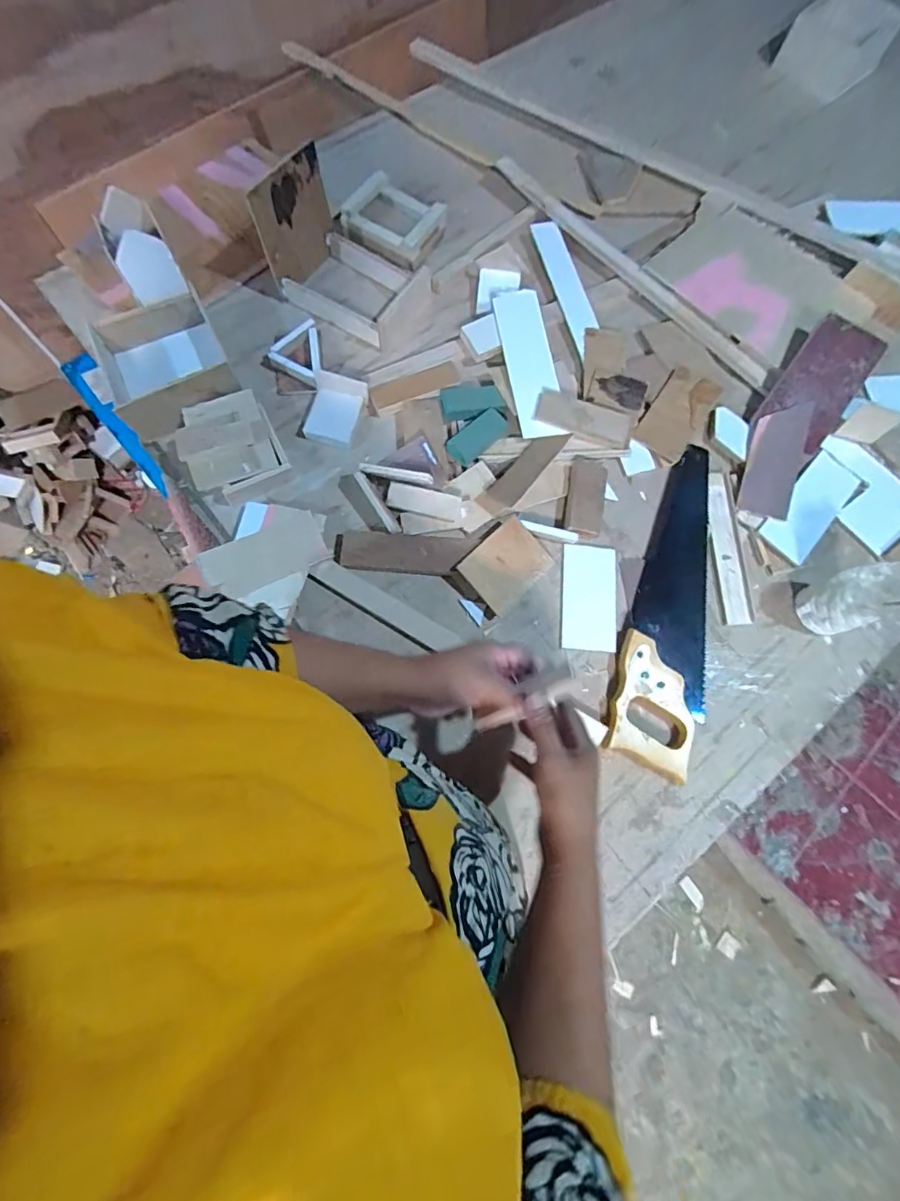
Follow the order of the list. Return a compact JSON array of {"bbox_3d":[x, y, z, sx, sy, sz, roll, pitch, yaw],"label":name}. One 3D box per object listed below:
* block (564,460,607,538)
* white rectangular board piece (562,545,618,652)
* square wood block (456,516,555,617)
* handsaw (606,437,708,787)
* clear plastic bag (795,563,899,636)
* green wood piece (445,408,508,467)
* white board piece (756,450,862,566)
[{"bbox_3d":[0.172,-0.130,0.618,0.044,0.014,0.105,11,74,1],"label":"block"},{"bbox_3d":[0.170,-0.004,0.598,0.066,0.009,0.131,6,74,0],"label":"white rectangular board piece"},{"bbox_3d":[0.068,-0.042,0.592,0.097,0.009,0.080,-43,97,-7],"label":"square wood block"},{"bbox_3d":[0.277,-0.002,0.590,0.098,0.021,0.402,18,75,3],"label":"handsaw"},{"bbox_3d":[0.464,-0.003,0.561,0.076,0.090,0.064,-21,76,-8],"label":"clear plastic bag"},{"bbox_3d":[0.036,-0.214,0.633,0.088,0.012,0.037,-42,80,-12],"label":"green wood piece"},{"bbox_3d":[0.469,-0.123,0.637,0.065,0.008,0.164,42,77,9],"label":"white board piece"}]

